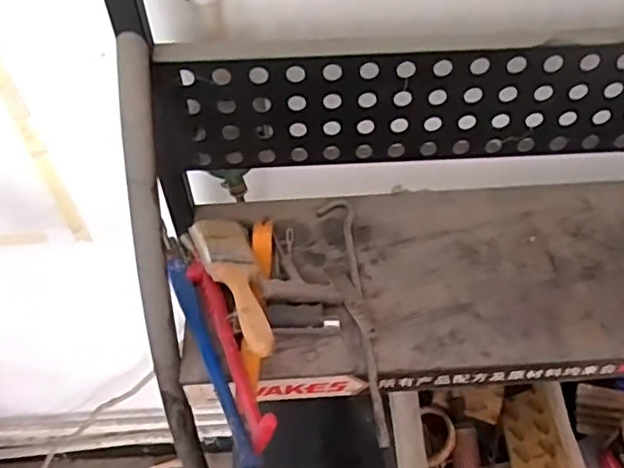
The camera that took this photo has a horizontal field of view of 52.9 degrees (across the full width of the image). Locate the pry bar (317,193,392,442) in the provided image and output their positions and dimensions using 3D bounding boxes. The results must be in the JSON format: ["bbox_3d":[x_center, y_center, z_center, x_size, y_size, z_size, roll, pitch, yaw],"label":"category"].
[{"bbox_3d":[0.047,0.069,0.596,0.035,0.009,0.264,-9,51,-7],"label":"pry bar"}]

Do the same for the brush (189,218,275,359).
[{"bbox_3d":[-0.072,0.040,0.583,0.053,0.010,0.194,-2,36,-20],"label":"brush"}]

